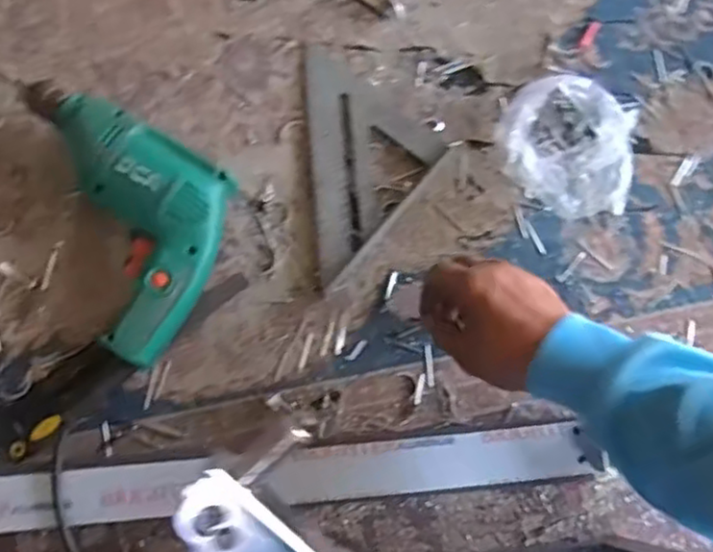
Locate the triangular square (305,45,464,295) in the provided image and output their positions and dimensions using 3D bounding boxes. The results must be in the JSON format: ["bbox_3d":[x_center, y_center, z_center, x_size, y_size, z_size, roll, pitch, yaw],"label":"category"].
[{"bbox_3d":[-0.021,-0.105,0.636,0.166,0.008,0.179,39,77,8],"label":"triangular square"}]

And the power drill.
[{"bbox_3d":[-0.175,-0.064,0.592,0.130,0.062,0.255,-20,77,-7],"label":"power drill"}]

